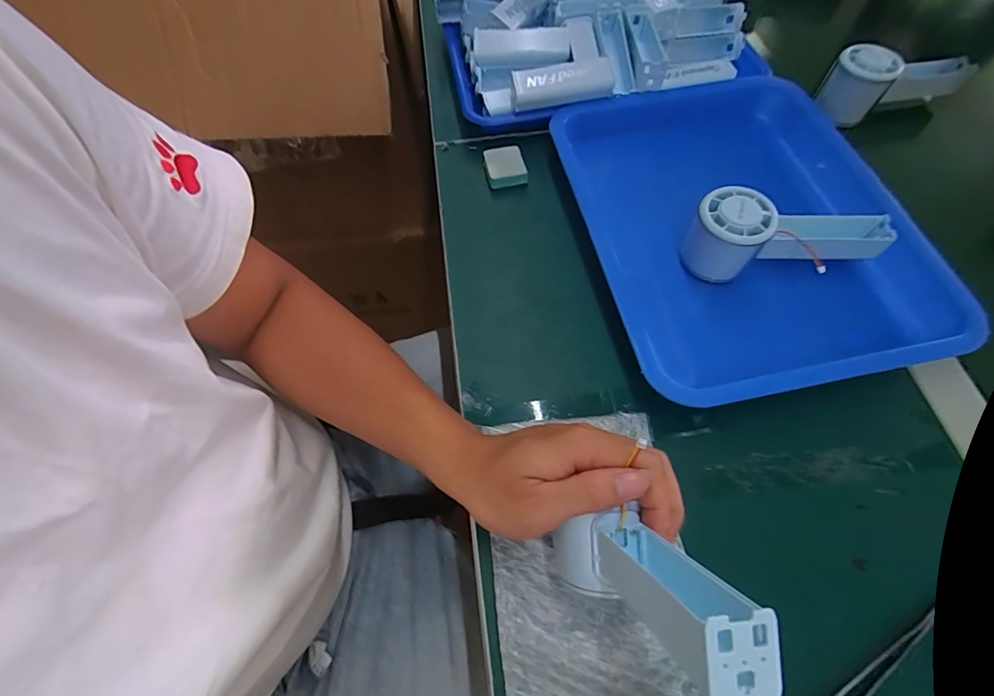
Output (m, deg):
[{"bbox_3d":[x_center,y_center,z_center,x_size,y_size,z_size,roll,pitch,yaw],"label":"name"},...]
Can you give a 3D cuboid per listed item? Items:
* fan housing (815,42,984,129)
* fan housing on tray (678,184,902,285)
[{"bbox_3d":[0.428,-0.288,0.477,0.147,0.057,0.053,-15,62,-6],"label":"fan housing"},{"bbox_3d":[0.237,-0.092,0.373,0.154,0.064,0.054,-3,61,1],"label":"fan housing on tray"}]

